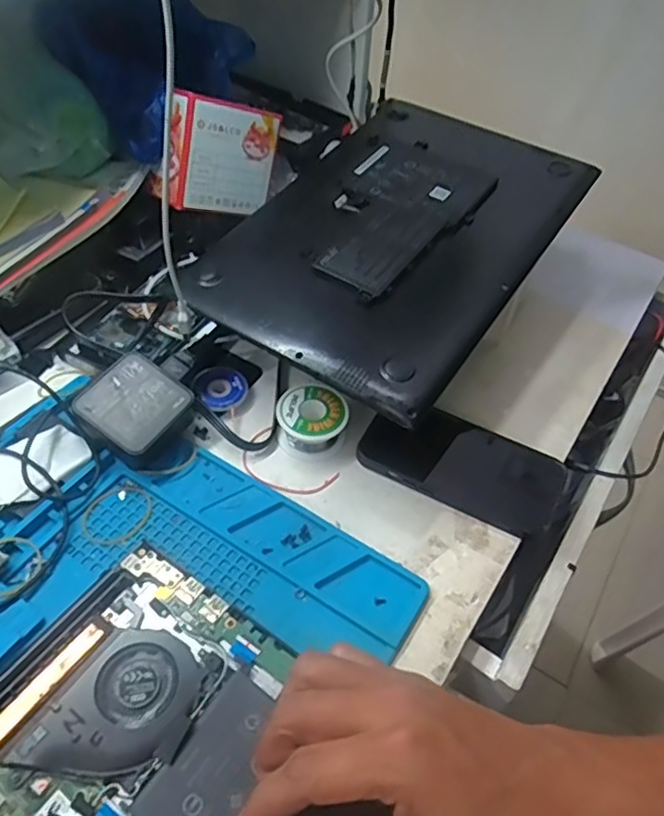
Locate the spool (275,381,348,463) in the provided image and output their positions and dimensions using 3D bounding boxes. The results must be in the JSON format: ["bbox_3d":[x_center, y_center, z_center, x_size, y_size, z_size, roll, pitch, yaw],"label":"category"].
[{"bbox_3d":[-0.017,0.009,0.474,0.053,0.034,0.046,29,53,19],"label":"spool"}]

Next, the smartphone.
[{"bbox_3d":[0.100,0.040,0.470,0.146,0.012,0.076,26,55,12],"label":"smartphone"}]

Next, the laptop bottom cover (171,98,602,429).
[{"bbox_3d":[0.058,-0.153,0.520,0.224,0.023,0.349,26,58,16],"label":"laptop bottom cover"}]

